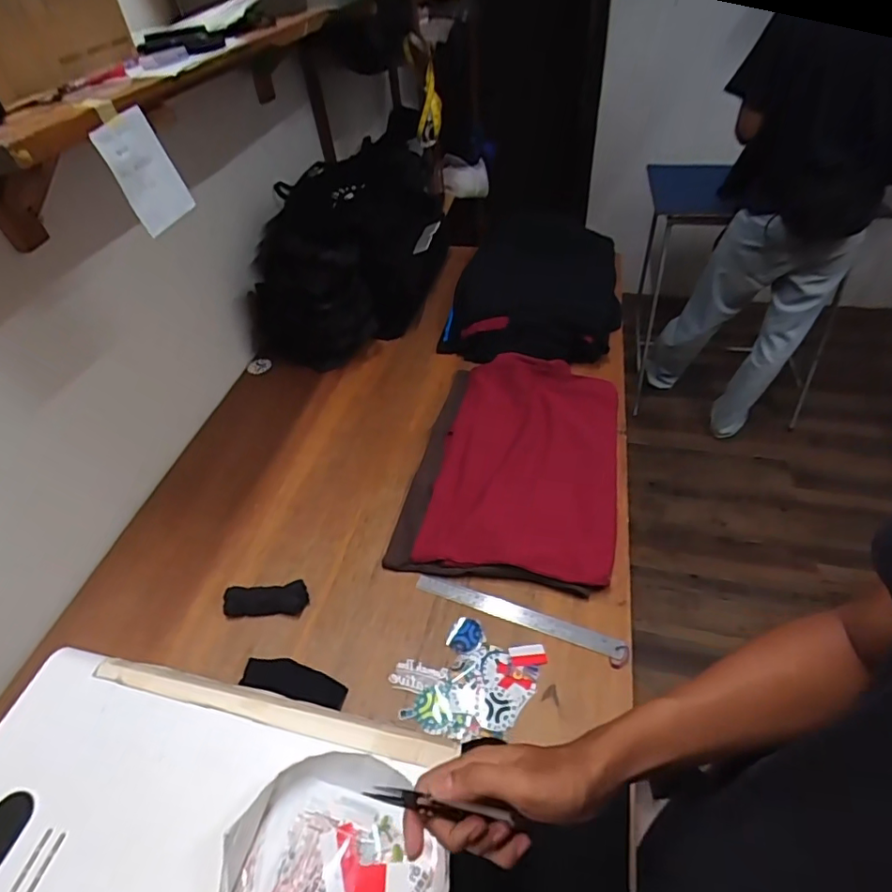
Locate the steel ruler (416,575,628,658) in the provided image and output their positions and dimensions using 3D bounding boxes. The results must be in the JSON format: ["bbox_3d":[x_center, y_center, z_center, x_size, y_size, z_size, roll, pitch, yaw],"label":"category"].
[{"bbox_3d":[0.109,0.258,0.821,0.323,0.006,0.030,14,60,16],"label":"steel ruler"}]

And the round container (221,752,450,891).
[{"bbox_3d":[-0.103,0.365,0.471,0.173,0.048,0.162,-2,46,2],"label":"round container"}]

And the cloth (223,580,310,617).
[{"bbox_3d":[-0.285,0.244,0.850,0.128,0.021,0.050,-6,46,-2],"label":"cloth"}]

